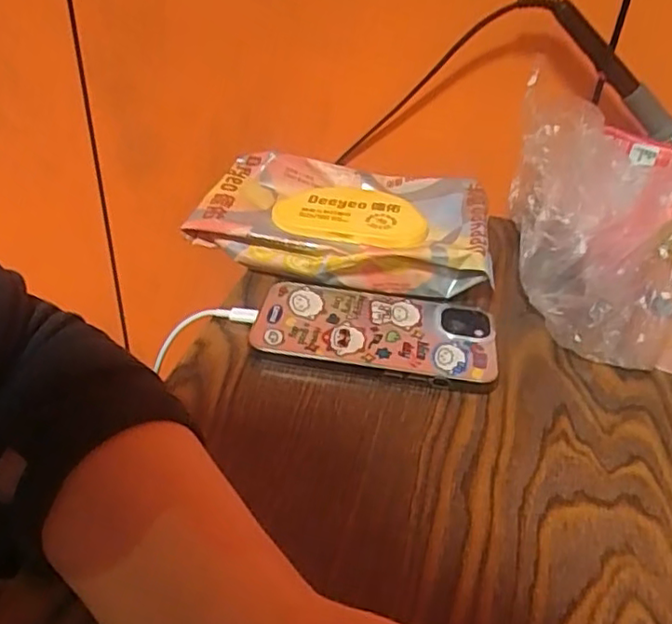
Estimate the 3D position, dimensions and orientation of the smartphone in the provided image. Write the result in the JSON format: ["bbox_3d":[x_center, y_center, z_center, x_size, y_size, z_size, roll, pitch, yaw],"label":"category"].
[{"bbox_3d":[0.024,0.012,0.390,0.148,0.015,0.076,11,37,9],"label":"smartphone"}]

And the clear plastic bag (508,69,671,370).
[{"bbox_3d":[0.174,-0.056,0.411,0.131,0.129,0.140,18,39,18],"label":"clear plastic bag"}]

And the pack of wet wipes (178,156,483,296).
[{"bbox_3d":[0.003,-0.069,0.463,0.204,0.044,0.125,7,37,4],"label":"pack of wet wipes"}]

